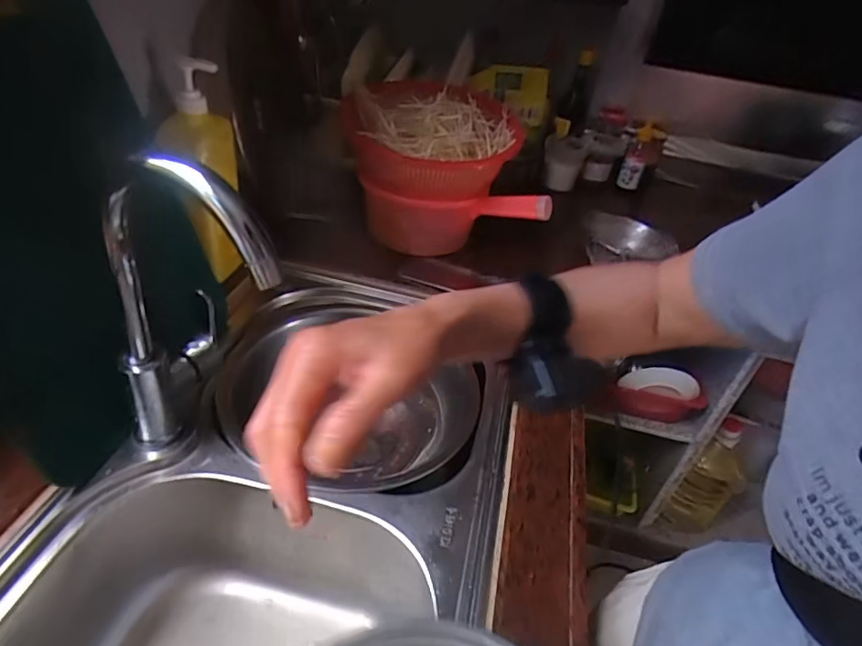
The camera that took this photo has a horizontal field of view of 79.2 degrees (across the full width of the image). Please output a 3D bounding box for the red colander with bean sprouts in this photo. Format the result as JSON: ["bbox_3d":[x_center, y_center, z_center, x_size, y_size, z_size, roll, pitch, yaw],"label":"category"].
[{"bbox_3d":[0.009,-0.246,0.870,0.266,0.222,0.283,-4,39,-14],"label":"red colander with bean sprouts"}]

